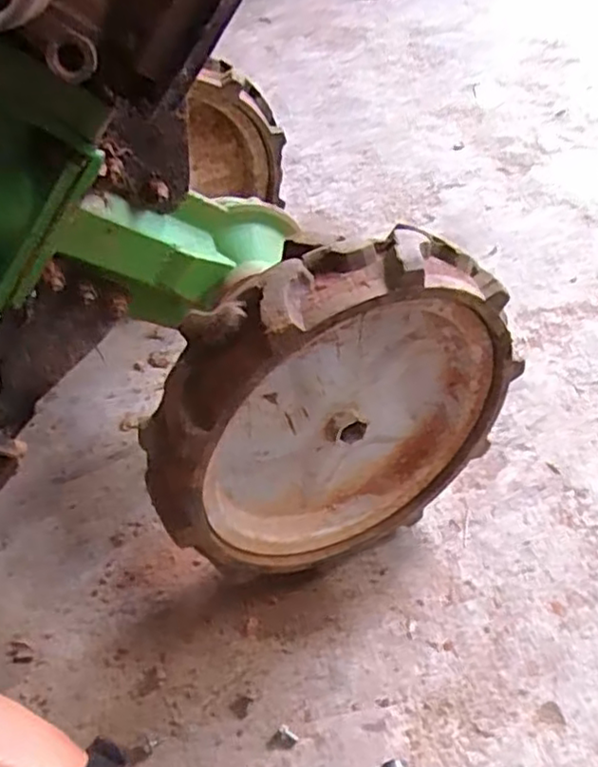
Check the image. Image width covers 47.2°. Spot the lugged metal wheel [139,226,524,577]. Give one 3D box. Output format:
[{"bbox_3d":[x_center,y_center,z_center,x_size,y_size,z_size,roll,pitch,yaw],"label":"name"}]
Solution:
[{"bbox_3d":[0.031,0.029,0.544,0.302,0.272,0.074,-23,49,-14],"label":"lugged metal wheel"}]

